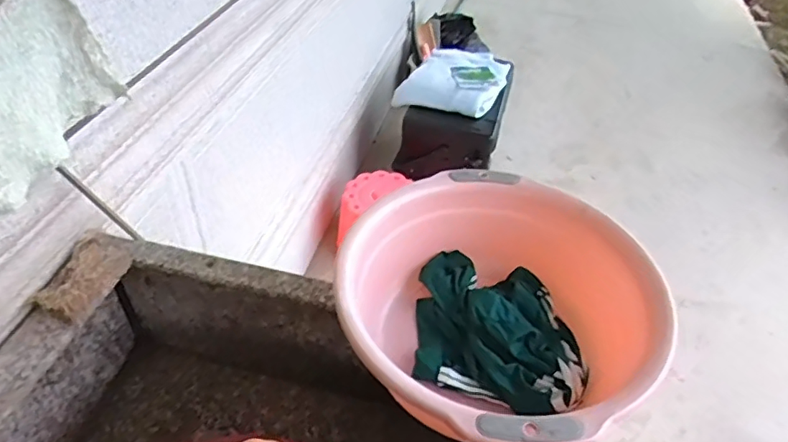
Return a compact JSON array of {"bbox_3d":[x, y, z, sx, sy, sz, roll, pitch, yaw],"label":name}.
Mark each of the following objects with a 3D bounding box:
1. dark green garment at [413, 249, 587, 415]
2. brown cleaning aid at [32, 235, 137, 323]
[{"bbox_3d":[0.115,0.109,0.622,0.182,0.052,0.183,14,43,9],"label":"dark green garment"},{"bbox_3d":[-0.363,0.063,0.669,0.056,0.036,0.114,11,43,7],"label":"brown cleaning aid"}]

